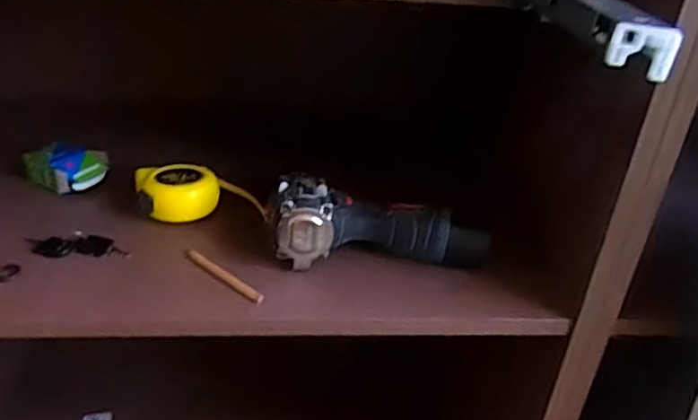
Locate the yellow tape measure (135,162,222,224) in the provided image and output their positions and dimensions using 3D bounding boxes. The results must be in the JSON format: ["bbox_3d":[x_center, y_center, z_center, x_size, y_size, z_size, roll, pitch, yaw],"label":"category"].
[{"bbox_3d":[-0.174,-0.019,0.645,0.084,0.034,0.065,-5,32,-16],"label":"yellow tape measure"}]

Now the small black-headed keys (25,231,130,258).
[{"bbox_3d":[-0.254,0.032,0.587,0.096,0.014,0.027,5,31,1],"label":"small black-headed keys"}]

